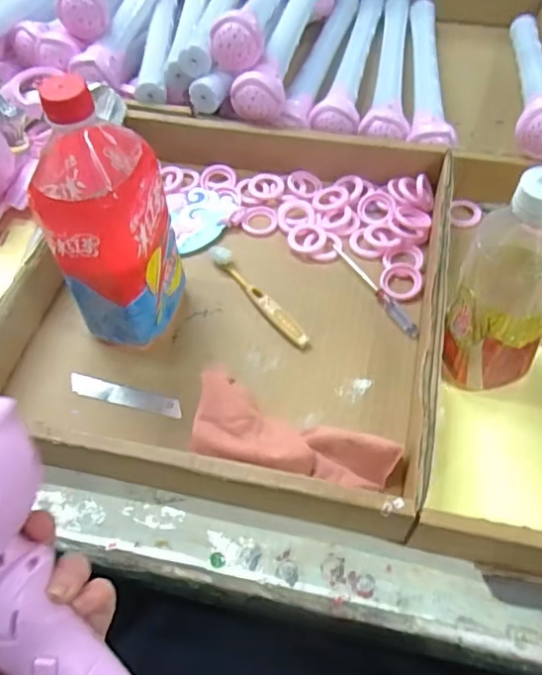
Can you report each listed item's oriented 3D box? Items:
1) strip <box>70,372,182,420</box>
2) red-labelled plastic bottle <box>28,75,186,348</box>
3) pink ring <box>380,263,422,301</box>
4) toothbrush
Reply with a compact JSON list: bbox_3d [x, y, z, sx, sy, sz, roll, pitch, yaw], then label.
[{"bbox_3d":[-0.119,0.048,0.488,0.096,0.009,0.017,11,57,10],"label":"strip"},{"bbox_3d":[-0.121,-0.078,0.447,0.071,0.214,0.075,11,57,10],"label":"red-labelled plastic bottle"},{"bbox_3d":[0.119,-0.052,0.543,0.036,0.004,0.042,5,56,5],"label":"pink ring"},{"bbox_3d":[-0.013,-0.039,0.540,0.016,0.011,0.138,-32,61,-18],"label":"toothbrush"}]

